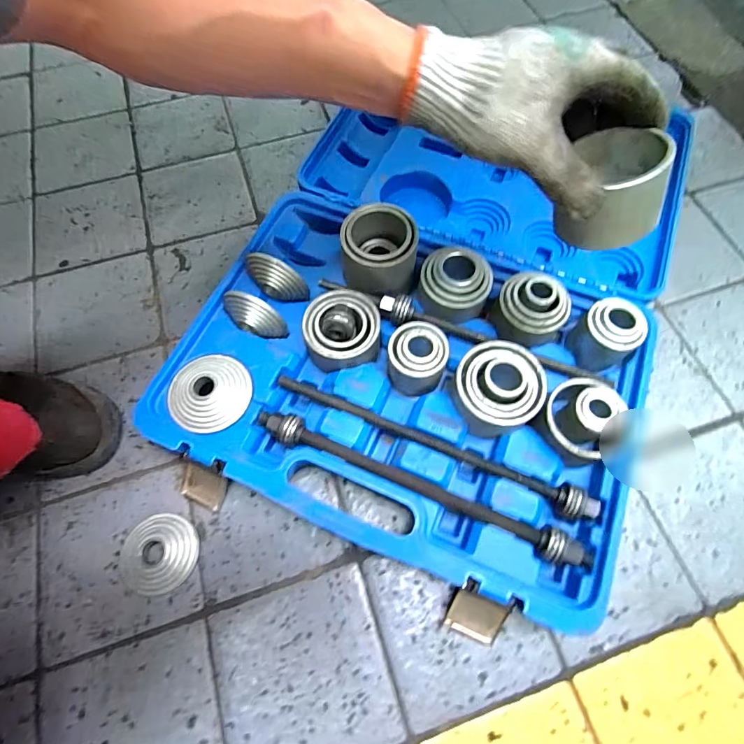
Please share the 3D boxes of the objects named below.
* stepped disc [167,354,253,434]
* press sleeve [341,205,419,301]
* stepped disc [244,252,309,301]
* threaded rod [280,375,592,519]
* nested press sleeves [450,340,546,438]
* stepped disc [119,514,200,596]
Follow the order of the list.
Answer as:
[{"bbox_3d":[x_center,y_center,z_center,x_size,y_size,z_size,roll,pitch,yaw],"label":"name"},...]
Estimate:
[{"bbox_3d":[-0.171,0.019,0.431,0.081,0.017,0.084,0,67,1],"label":"stepped disc"},{"bbox_3d":[0.006,-0.134,0.479,0.087,0.078,0.092,1,67,1],"label":"press sleeve"},{"bbox_3d":[-0.109,-0.108,0.477,0.070,0.057,0.020,10,67,5],"label":"stepped disc"},{"bbox_3d":[0.058,0.068,0.419,0.330,0.021,0.026,22,69,10],"label":"threaded rod"},{"bbox_3d":[0.128,0.015,0.420,0.084,0.041,0.091,0,67,1],"label":"nested press sleeves"},{"bbox_3d":[-0.216,0.182,0.414,0.076,0.015,0.073,0,67,1],"label":"stepped disc"}]

